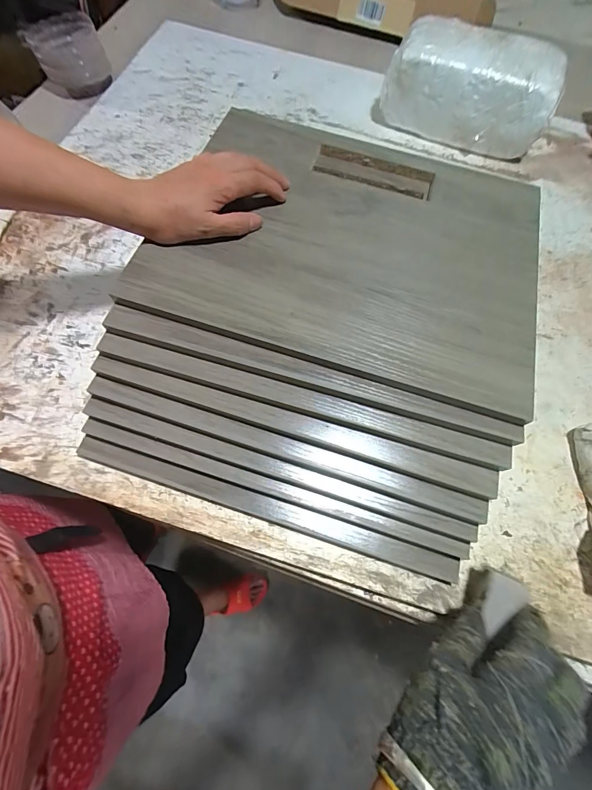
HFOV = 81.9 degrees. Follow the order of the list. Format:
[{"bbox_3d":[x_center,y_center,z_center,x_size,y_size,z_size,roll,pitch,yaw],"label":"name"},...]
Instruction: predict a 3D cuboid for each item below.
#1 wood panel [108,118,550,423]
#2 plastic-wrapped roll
[{"bbox_3d":[0.060,-0.156,0.347,0.366,0.019,0.285,18,69,4],"label":"wood panel"},{"bbox_3d":[0.258,-0.462,0.517,0.233,0.098,0.114,16,69,3],"label":"plastic-wrapped roll"}]

